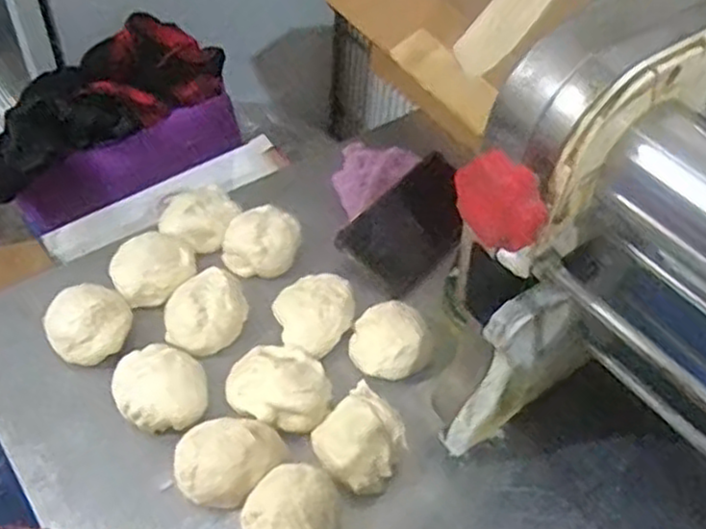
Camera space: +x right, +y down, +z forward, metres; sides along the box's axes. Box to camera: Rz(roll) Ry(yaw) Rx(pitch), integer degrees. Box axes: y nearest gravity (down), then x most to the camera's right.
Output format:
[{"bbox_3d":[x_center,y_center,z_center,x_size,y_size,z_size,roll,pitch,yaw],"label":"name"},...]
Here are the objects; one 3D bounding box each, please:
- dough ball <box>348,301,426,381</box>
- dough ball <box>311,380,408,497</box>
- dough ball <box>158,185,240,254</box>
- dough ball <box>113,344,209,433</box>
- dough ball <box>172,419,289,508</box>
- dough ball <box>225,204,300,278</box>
[{"bbox_3d":[0.029,0.065,0.632,0.061,0.043,0.063,2,49,-3],"label":"dough ball"},{"bbox_3d":[0.007,0.135,0.569,0.067,0.045,0.067,2,49,-3],"label":"dough ball"},{"bbox_3d":[-0.146,-0.047,0.711,0.071,0.039,0.056,-23,55,-22],"label":"dough ball"},{"bbox_3d":[-0.151,0.101,0.593,0.068,0.053,0.062,2,49,-3],"label":"dough ball"},{"bbox_3d":[-0.090,0.149,0.559,0.078,0.046,0.060,-1,50,-5],"label":"dough ball"},{"bbox_3d":[-0.085,-0.021,0.699,0.071,0.043,0.061,-5,50,-8],"label":"dough ball"}]

